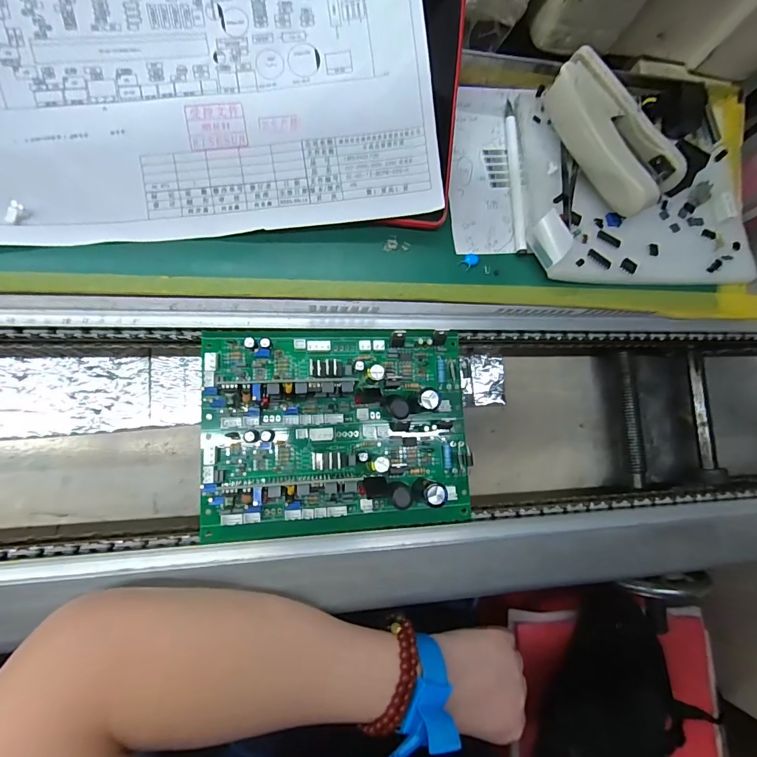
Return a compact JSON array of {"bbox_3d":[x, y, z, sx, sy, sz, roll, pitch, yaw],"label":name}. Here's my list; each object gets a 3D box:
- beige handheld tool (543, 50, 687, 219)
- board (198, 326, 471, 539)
[{"bbox_3d":[0.166,-0.175,0.299,0.054,0.032,0.114,-38,94,-17],"label":"beige handheld tool"},{"bbox_3d":[-0.023,0.034,0.265,0.176,0.040,0.133,0,83,-16],"label":"board"}]

